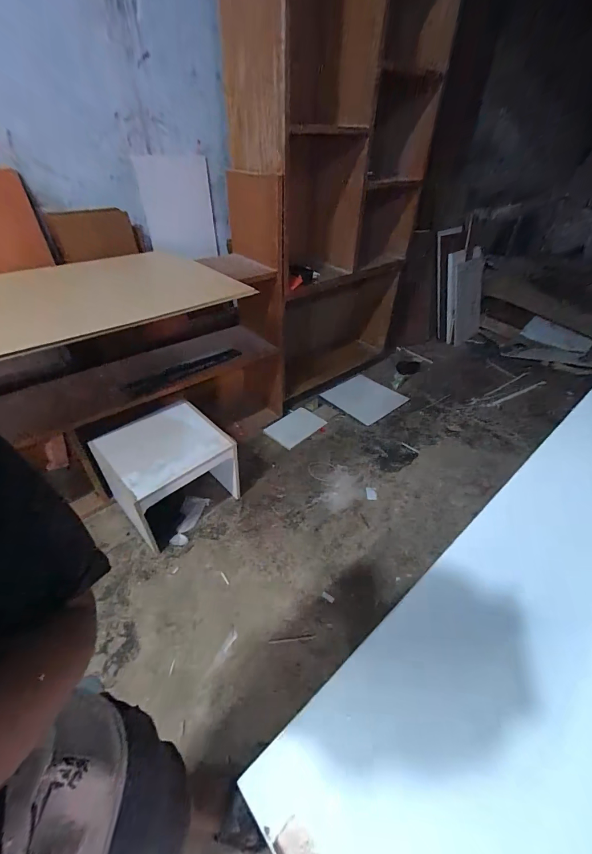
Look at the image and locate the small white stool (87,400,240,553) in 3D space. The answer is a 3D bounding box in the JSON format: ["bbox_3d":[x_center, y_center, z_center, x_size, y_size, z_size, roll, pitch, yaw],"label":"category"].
[{"bbox_3d":[-0.491,0.196,1.421,0.361,0.390,0.435,32,49,29],"label":"small white stool"}]

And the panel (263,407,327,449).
[{"bbox_3d":[-0.001,-0.001,1.936,0.187,0.015,0.322,39,52,25],"label":"panel"}]

